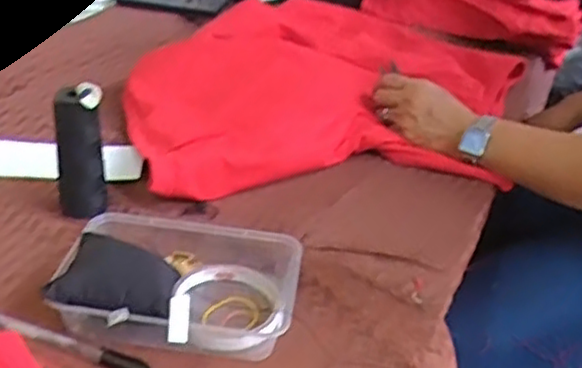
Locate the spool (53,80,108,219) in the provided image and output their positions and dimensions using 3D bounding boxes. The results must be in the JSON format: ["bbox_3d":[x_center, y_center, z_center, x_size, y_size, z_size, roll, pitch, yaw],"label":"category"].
[{"bbox_3d":[-0.180,-0.028,0.600,0.038,0.112,0.031,-7,33,-21],"label":"spool"}]

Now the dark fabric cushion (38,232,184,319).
[{"bbox_3d":[-0.123,0.065,0.506,0.083,0.015,0.077,12,30,1],"label":"dark fabric cushion"}]

